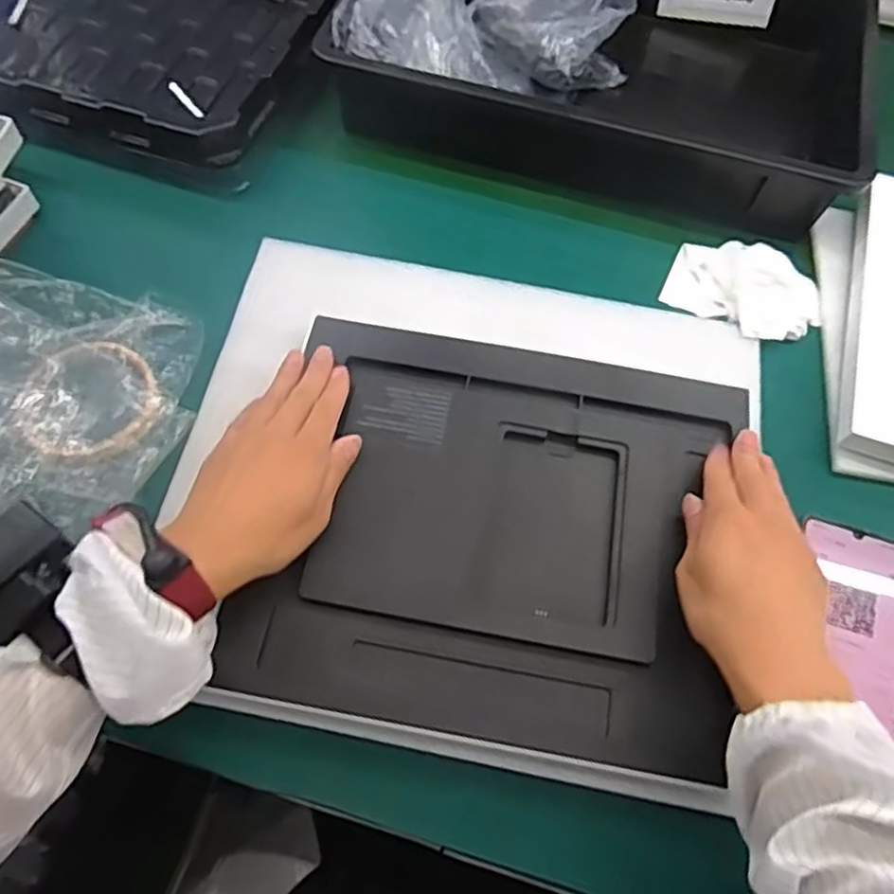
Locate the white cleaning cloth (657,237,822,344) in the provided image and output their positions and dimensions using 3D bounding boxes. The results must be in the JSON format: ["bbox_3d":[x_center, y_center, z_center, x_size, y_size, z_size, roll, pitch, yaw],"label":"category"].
[{"bbox_3d":[0.230,-0.122,0.540,0.110,0.022,0.084,35,70,12],"label":"white cleaning cloth"}]

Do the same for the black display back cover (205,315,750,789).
[{"bbox_3d":[0.030,0.046,0.422,0.265,0.027,0.239,10,67,2],"label":"black display back cover"}]

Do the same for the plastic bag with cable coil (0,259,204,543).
[{"bbox_3d":[-0.275,-0.030,0.455,0.199,0.049,0.199,11,67,2],"label":"plastic bag with cable coil"}]

